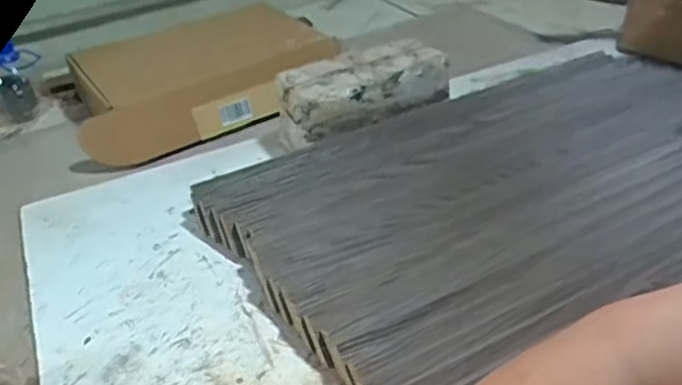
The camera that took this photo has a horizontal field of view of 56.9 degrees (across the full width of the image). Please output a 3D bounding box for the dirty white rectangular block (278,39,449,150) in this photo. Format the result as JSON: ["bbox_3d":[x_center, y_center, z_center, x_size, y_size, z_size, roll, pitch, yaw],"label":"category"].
[{"bbox_3d":[0.029,-0.136,0.848,0.229,0.076,0.103,-16,34,-17],"label":"dirty white rectangular block"}]

